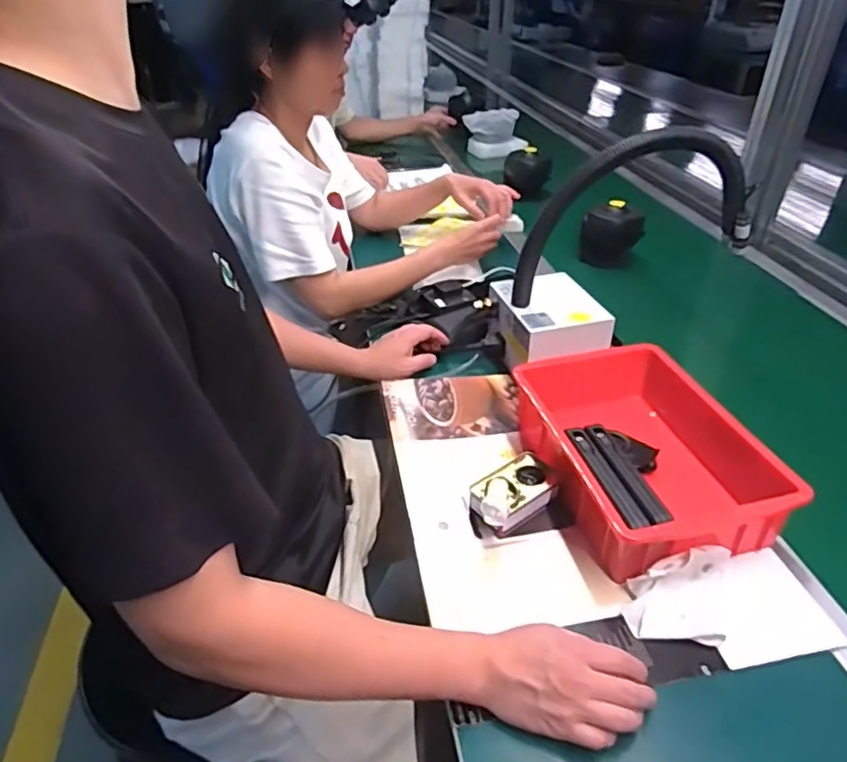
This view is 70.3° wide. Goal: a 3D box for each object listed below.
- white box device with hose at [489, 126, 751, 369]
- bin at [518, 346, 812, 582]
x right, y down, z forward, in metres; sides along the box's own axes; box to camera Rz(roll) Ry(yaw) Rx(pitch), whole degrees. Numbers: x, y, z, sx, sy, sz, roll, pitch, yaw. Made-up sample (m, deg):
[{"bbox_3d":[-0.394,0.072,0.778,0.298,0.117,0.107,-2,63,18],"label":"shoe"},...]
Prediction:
[{"bbox_3d":[0.268,-0.185,0.870,0.326,0.333,0.165,-13,37,-17],"label":"white box device with hose"},{"bbox_3d":[0.262,0.077,0.725,0.231,0.080,0.303,-9,36,-12],"label":"bin"}]

